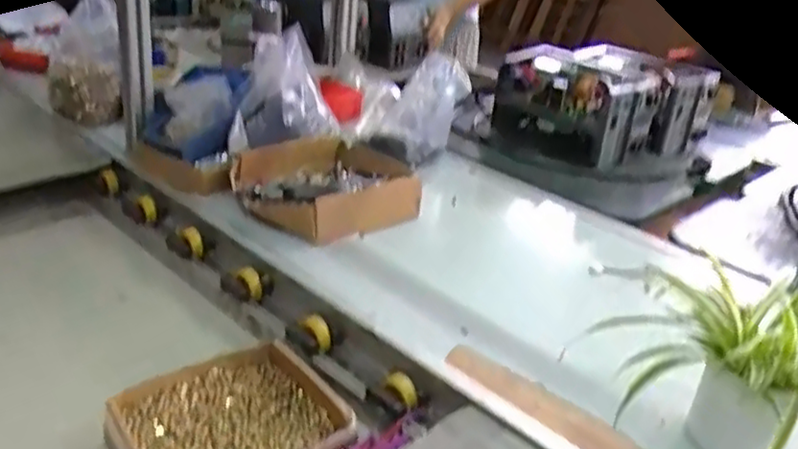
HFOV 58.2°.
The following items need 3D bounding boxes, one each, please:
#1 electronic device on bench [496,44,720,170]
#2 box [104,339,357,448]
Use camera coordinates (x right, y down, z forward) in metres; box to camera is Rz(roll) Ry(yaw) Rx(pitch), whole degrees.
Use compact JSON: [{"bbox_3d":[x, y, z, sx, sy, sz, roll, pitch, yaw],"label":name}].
[{"bbox_3d":[0.436,-0.253,1.544,0.389,0.182,0.281,-11,30,-30],"label":"electronic device on bench"},{"bbox_3d":[-0.181,0.217,0.775,0.232,0.057,0.202,-13,31,-33],"label":"box"}]

